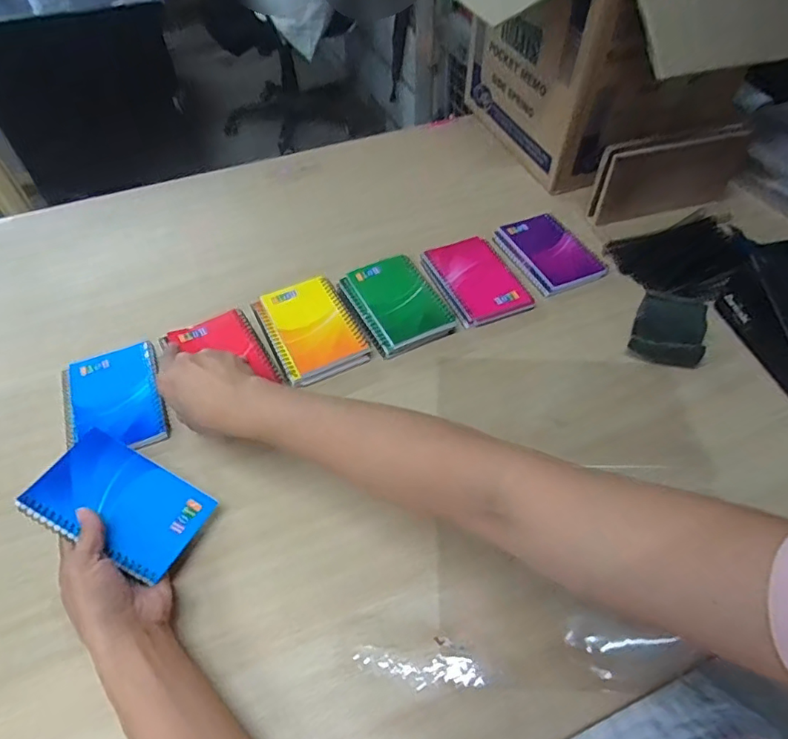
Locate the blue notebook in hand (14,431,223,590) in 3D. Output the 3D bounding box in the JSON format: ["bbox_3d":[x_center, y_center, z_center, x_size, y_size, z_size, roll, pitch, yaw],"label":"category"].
[{"bbox_3d":[-0.229,0.111,0.440,0.132,0.007,0.082,30,50,1],"label":"blue notebook in hand"}]

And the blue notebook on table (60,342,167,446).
[{"bbox_3d":[-0.288,0.031,0.536,0.094,0.007,0.133,-19,53,-14],"label":"blue notebook on table"}]

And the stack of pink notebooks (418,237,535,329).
[{"bbox_3d":[0.102,-0.111,0.635,0.098,0.016,0.133,-19,53,-14],"label":"stack of pink notebooks"}]

